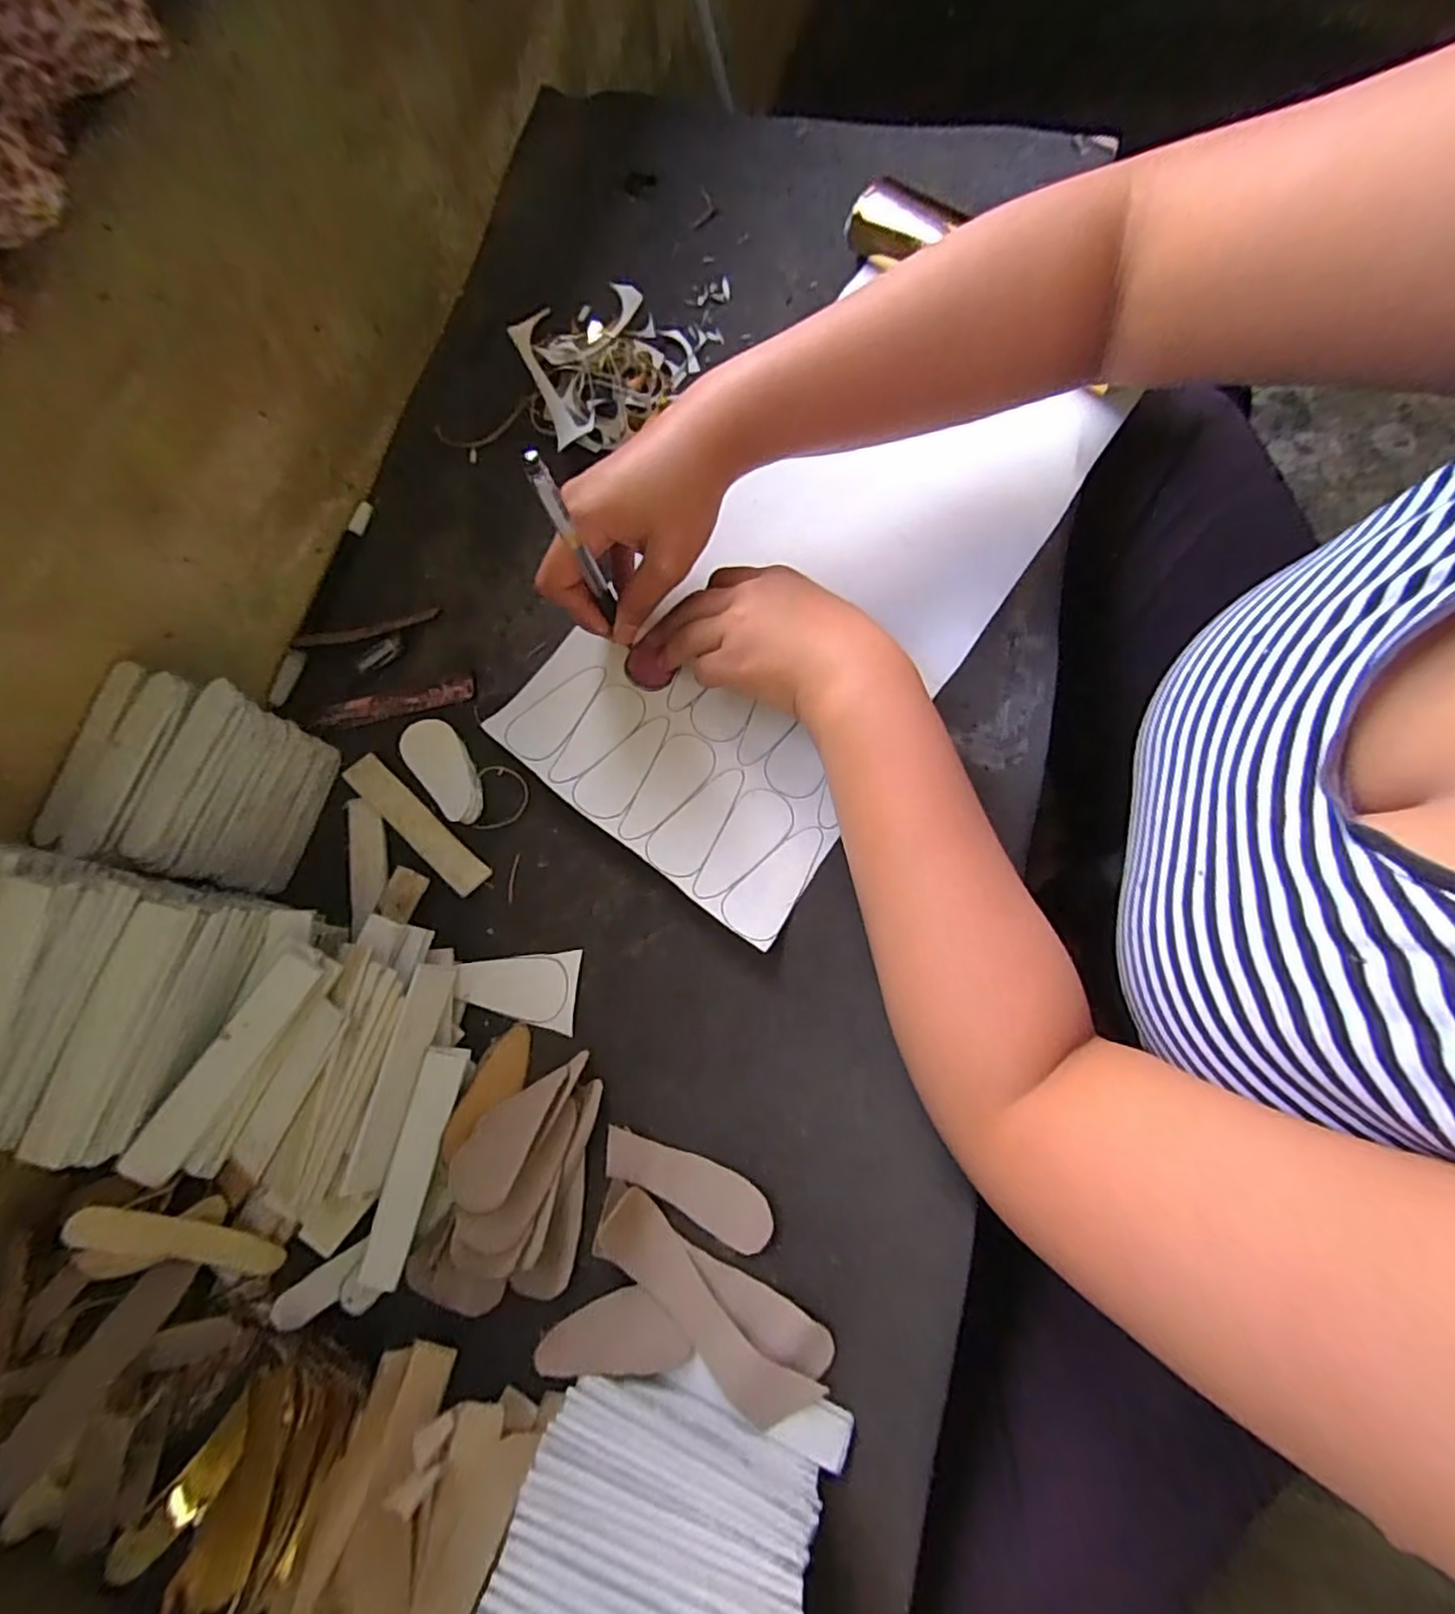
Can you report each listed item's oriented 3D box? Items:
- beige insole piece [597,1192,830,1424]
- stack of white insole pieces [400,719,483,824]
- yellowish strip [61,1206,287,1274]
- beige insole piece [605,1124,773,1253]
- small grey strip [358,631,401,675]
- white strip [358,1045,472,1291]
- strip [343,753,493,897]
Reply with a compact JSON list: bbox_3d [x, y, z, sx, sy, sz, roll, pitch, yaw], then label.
[{"bbox_3d":[-0.012,0.228,0.286,0.115,0.012,0.030,41,80,11],"label":"beige insole piece"},{"bbox_3d":[-0.162,-0.021,0.364,0.031,0.006,0.070,-37,78,-8],"label":"stack of white insole pieces"},{"bbox_3d":[-0.251,0.201,0.293,0.015,0.089,0.010,-52,36,-11],"label":"yellowish strip"},{"bbox_3d":[-0.019,0.180,0.302,0.085,0.008,0.028,26,78,8],"label":"beige insole piece"},{"bbox_3d":[-0.216,-0.095,0.395,0.032,0.004,0.013,-40,78,-8],"label":"small grey strip"},{"bbox_3d":[-0.152,0.172,0.308,0.021,0.006,0.107,16,79,-13],"label":"white strip"},{"bbox_3d":[-0.181,0.008,0.366,0.109,0.005,0.022,41,80,10],"label":"strip"}]

